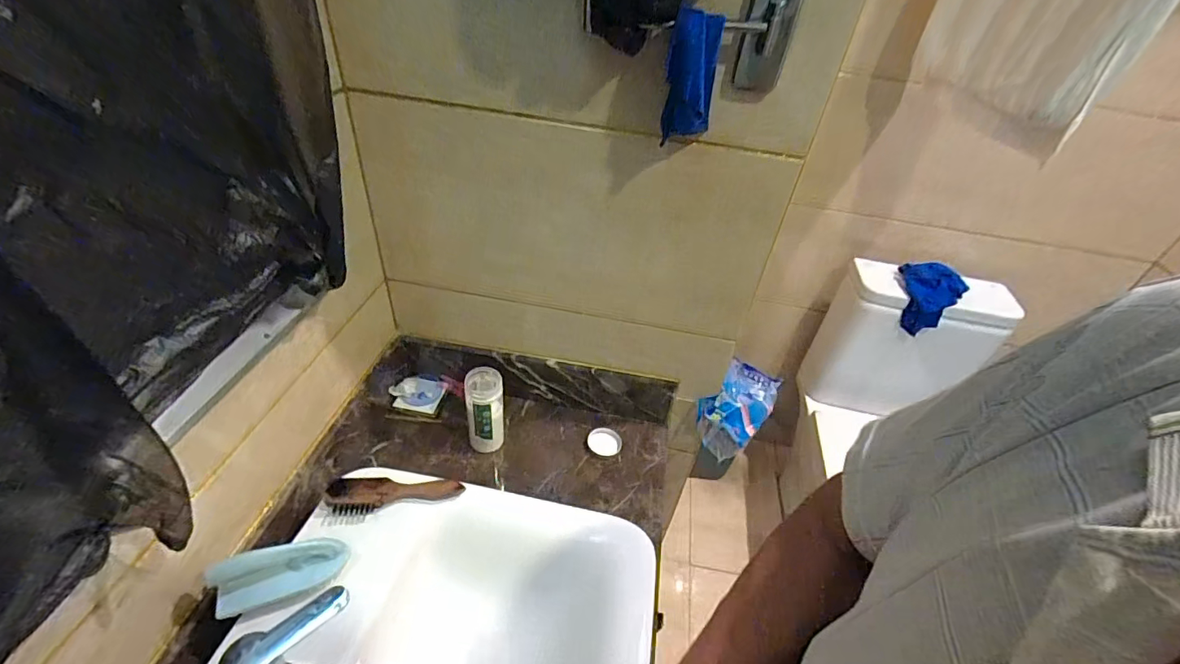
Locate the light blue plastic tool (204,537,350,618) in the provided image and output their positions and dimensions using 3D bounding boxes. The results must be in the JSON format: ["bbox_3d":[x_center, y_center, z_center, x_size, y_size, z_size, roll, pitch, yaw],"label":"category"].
[{"bbox_3d":[-0.333,0.258,0.540,0.123,0.057,0.035,-14,45,-23],"label":"light blue plastic tool"}]

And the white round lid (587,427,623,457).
[{"bbox_3d":[0.026,0.198,0.892,0.059,0.014,0.056,4,41,-4],"label":"white round lid"}]

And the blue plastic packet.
[{"bbox_3d":[0.282,0.129,0.966,0.136,0.065,0.248,48,49,2],"label":"blue plastic packet"}]

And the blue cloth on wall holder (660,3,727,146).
[{"bbox_3d":[0.120,-0.303,0.595,0.064,0.127,0.041,7,40,-1],"label":"blue cloth on wall holder"}]

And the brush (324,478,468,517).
[{"bbox_3d":[-0.253,0.211,0.656,0.164,0.029,0.046,0,41,-8],"label":"brush"}]

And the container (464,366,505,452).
[{"bbox_3d":[-0.175,0.132,0.836,0.059,0.143,0.063,-4,42,-13],"label":"container"}]

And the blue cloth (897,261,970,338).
[{"bbox_3d":[0.809,-0.093,1.215,0.140,0.126,0.152,34,47,28],"label":"blue cloth"}]

